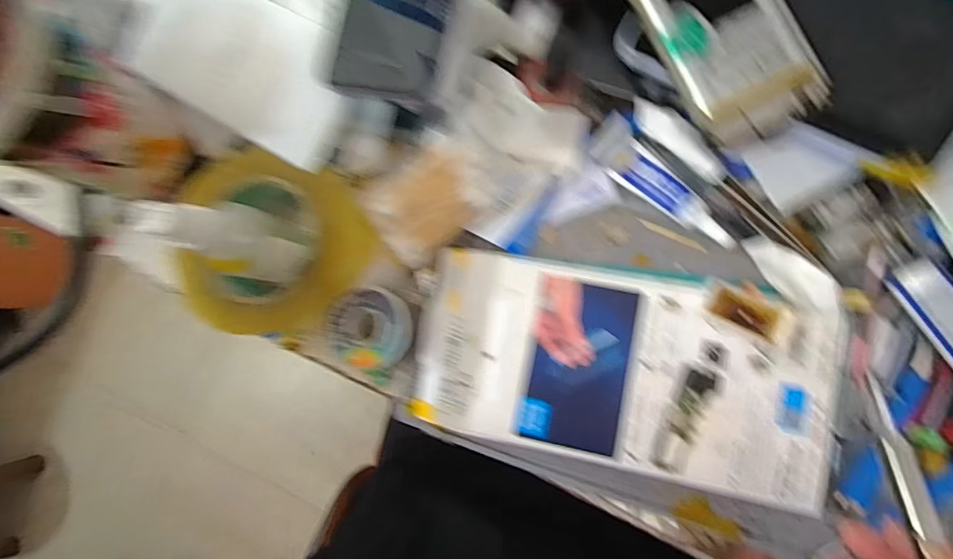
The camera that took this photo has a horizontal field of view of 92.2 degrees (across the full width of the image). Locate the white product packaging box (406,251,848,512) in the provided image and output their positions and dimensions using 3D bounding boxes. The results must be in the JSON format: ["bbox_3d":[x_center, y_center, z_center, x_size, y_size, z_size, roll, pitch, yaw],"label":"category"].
[{"bbox_3d":[0.088,0.054,0.288,0.245,0.022,0.118,11,93,9],"label":"white product packaging box"}]

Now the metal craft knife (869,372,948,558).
[{"bbox_3d":[0.173,0.113,0.168,0.011,0.005,0.152,-3,65,9],"label":"metal craft knife"}]

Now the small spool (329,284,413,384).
[{"bbox_3d":[-0.066,0.033,0.304,0.054,0.024,0.058,-1,84,8],"label":"small spool"}]

